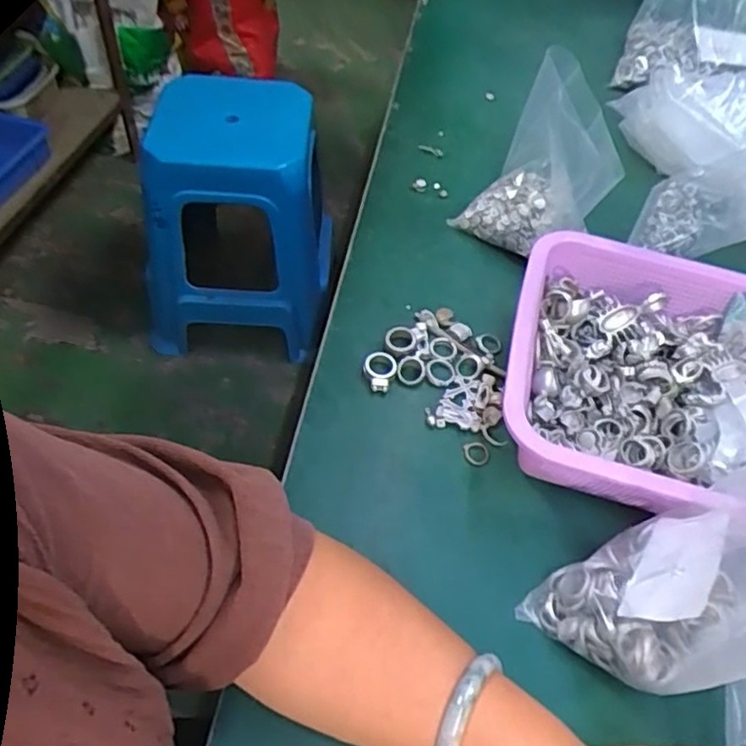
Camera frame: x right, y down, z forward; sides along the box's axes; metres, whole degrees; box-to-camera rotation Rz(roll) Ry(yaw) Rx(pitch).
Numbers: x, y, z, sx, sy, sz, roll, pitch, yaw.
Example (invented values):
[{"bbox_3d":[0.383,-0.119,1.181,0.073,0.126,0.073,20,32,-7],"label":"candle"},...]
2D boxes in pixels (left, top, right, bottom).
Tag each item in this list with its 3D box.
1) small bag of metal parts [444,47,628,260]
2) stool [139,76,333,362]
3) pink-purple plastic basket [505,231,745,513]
[{"bbox_3d":[0.159,-0.181,0.553,0.128,0.159,0.069,37,59,20],"label":"small bag of metal parts"},{"bbox_3d":[-0.288,-0.297,1.291,0.371,0.486,0.277,4,54,-4],"label":"stool"},{"bbox_3d":[0.244,0.022,0.459,0.292,0.077,0.230,15,54,6],"label":"pink-purple plastic basket"}]

